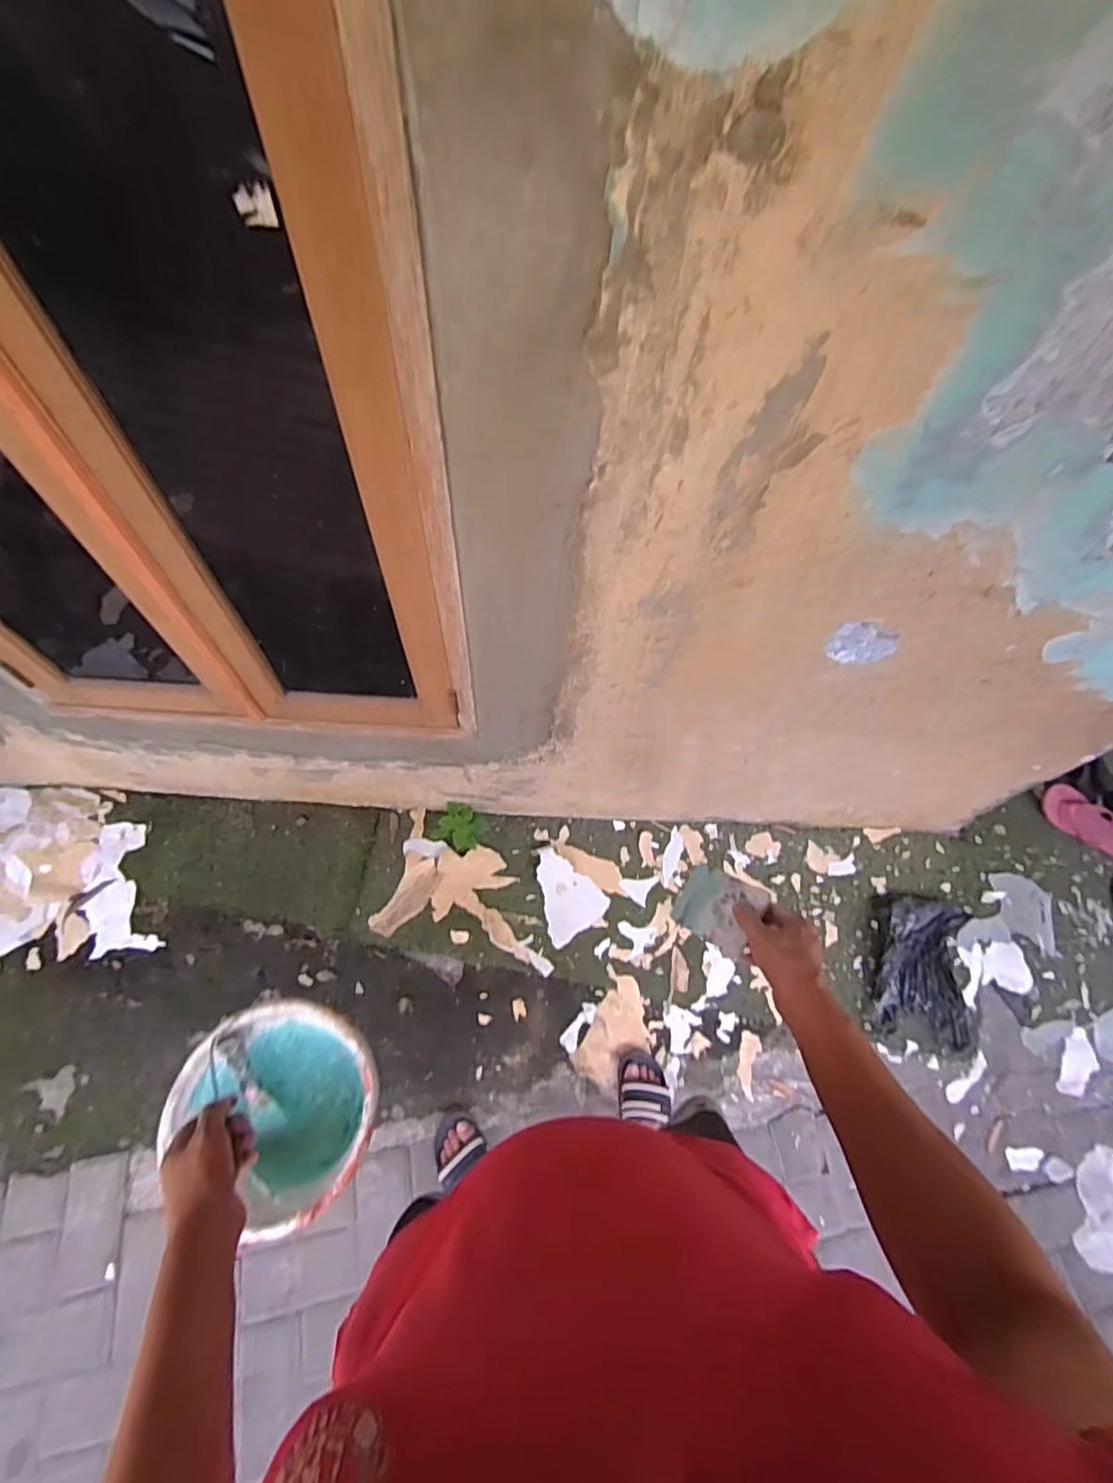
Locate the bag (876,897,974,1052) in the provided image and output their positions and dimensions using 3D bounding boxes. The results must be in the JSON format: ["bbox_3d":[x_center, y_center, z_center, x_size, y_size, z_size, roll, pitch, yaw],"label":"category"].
[{"bbox_3d":[0.841,0.518,1.405,0.220,0.070,0.306,11,63,2],"label":"bag"}]

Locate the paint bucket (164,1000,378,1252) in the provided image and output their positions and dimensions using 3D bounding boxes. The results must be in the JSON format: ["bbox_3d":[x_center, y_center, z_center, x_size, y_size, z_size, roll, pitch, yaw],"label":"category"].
[{"bbox_3d":[-0.348,0.482,0.841,0.239,0.194,0.226,1,63,-3],"label":"paint bucket"}]

